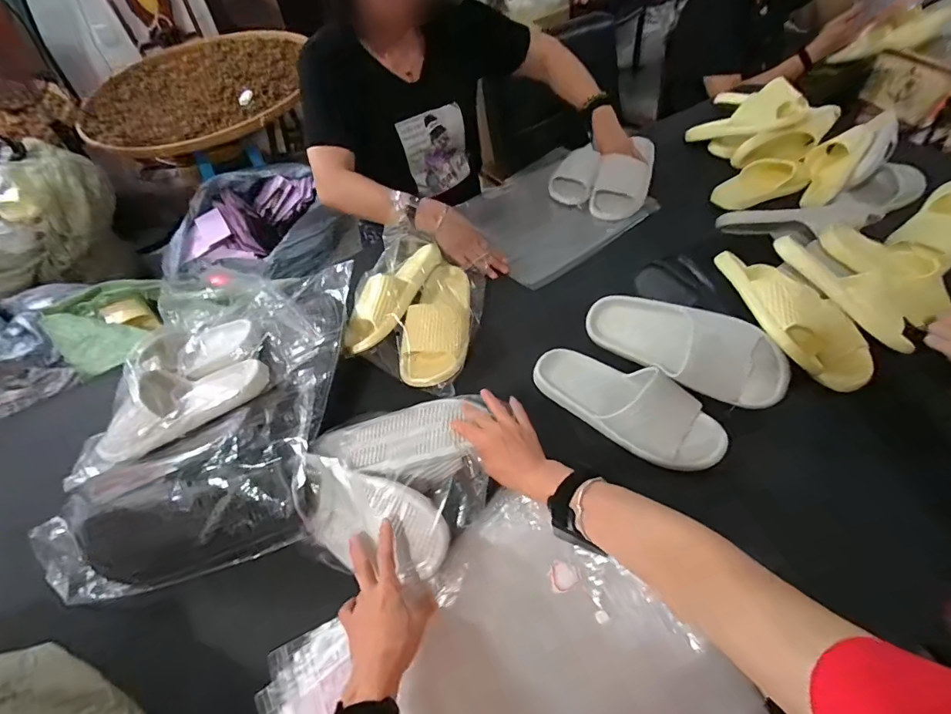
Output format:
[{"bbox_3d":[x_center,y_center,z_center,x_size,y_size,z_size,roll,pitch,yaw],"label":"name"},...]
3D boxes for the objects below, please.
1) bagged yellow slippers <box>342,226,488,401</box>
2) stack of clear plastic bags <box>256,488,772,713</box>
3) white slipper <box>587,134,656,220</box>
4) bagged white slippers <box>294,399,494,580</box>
[{"bbox_3d":[-0.099,-0.102,0.765,0.200,0.115,0.287,10,55,11],"label":"bagged yellow slippers"},{"bbox_3d":[0.041,0.358,0.444,0.426,0.049,0.362,-31,58,-17],"label":"stack of clear plastic bags"},{"bbox_3d":[0.346,-0.425,1.012,0.112,0.091,0.234,17,57,16],"label":"white slipper"},{"bbox_3d":[-0.105,0.149,0.558,0.227,0.067,0.226,-2,54,3],"label":"bagged white slippers"}]

